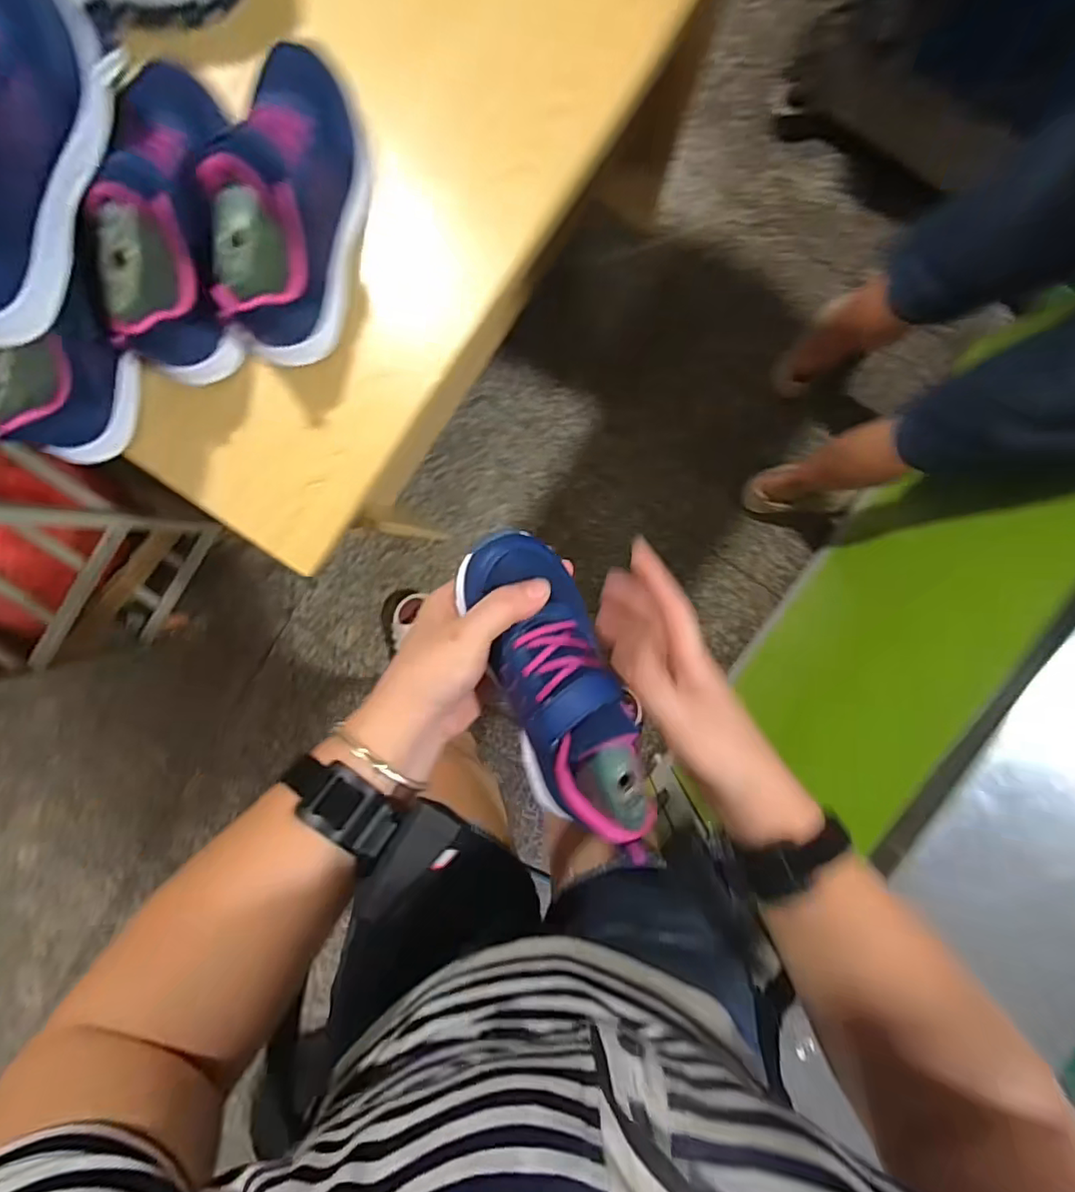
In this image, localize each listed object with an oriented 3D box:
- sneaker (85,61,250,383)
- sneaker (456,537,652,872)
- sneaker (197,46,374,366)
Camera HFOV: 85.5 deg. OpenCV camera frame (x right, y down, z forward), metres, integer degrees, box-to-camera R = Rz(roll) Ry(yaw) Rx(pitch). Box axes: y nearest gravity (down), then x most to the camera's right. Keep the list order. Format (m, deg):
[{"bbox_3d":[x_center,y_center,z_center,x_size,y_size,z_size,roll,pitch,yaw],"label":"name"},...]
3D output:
[{"bbox_3d":[-0.254,-0.264,0.404,0.069,0.087,0.208,7,95,0],"label":"sneaker"},{"bbox_3d":[0.008,0.057,0.376,0.080,0.077,0.198,-22,88,2],"label":"sneaker"},{"bbox_3d":[-0.169,-0.272,0.401,0.065,0.091,0.193,14,95,-1],"label":"sneaker"}]

